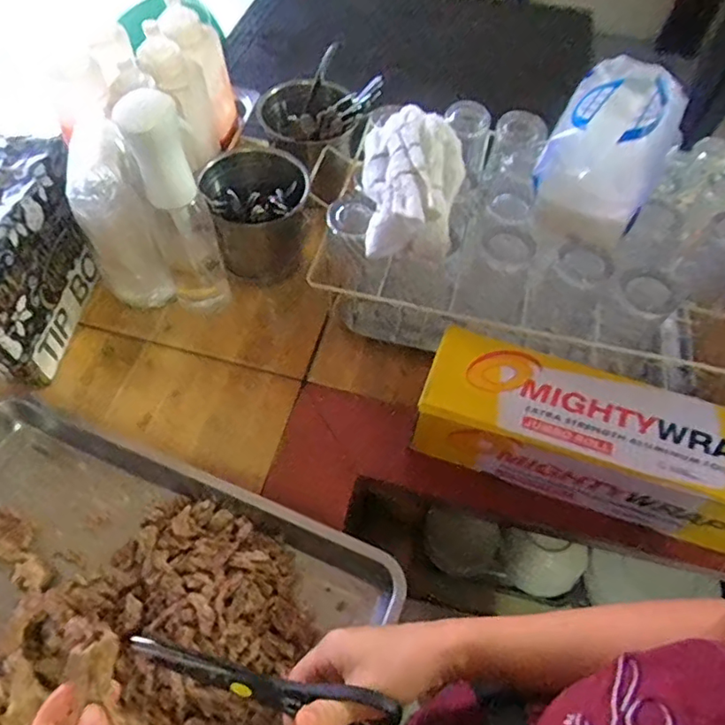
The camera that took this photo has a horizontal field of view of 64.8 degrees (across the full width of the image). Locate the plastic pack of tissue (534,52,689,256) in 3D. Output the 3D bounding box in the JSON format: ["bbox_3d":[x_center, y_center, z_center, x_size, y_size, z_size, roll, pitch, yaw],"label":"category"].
[{"bbox_3d":[0.289,-0.252,0.659,0.123,0.119,0.226,26,60,13],"label":"plastic pack of tissue"}]

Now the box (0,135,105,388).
[{"bbox_3d":[-0.402,-0.111,0.656,0.101,0.169,0.227,9,57,3],"label":"box"}]

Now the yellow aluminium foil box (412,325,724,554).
[{"bbox_3d":[0.244,0.080,0.605,0.360,0.112,0.110,17,58,8],"label":"yellow aluminium foil box"}]

